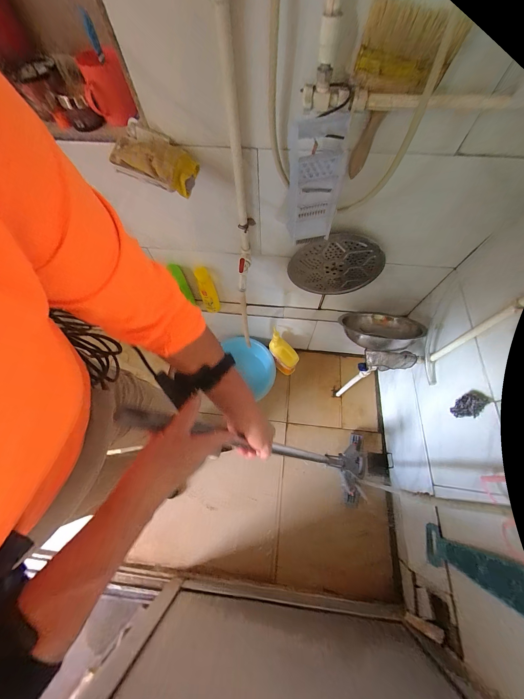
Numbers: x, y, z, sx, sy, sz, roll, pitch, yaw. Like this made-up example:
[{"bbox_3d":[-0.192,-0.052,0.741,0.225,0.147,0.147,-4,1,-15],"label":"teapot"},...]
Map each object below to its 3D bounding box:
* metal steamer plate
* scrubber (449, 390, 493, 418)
[{"bbox_3d":[0.227,-0.253,0.790,0.277,0.282,0.032,2,67,2],"label":"metal steamer plate"},{"bbox_3d":[0.547,0.147,0.668,0.037,0.103,0.060,-8,67,-3],"label":"scrubber"}]

